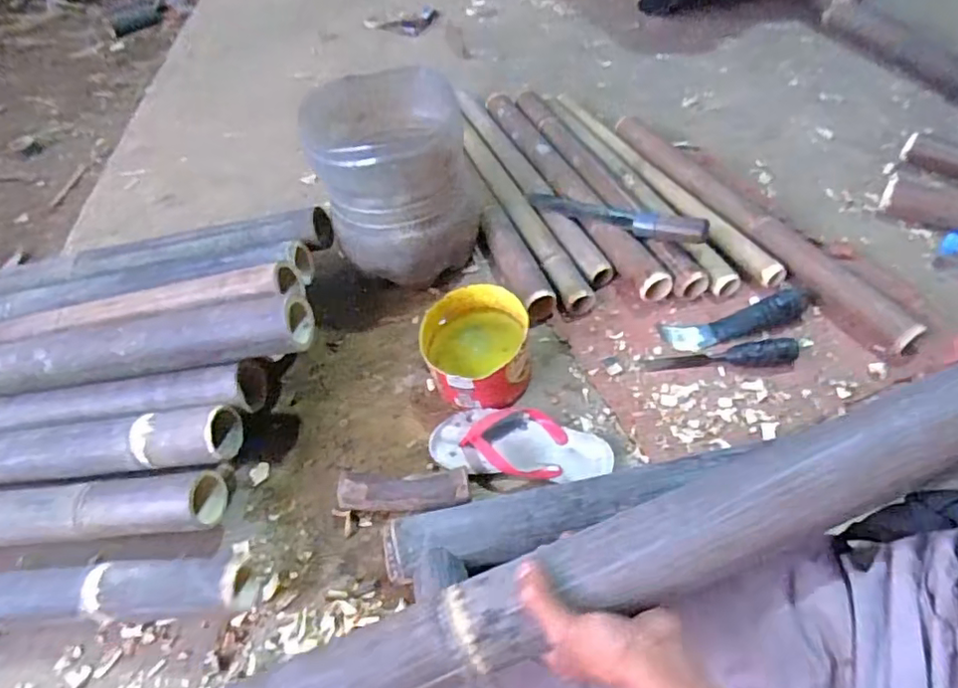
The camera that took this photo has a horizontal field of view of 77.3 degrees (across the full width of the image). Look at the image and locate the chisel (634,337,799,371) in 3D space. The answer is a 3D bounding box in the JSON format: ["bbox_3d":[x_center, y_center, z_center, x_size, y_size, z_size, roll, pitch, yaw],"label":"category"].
[{"bbox_3d":[0.328,0.014,0.839,0.207,0.025,0.044,-6,49,16],"label":"chisel"}]

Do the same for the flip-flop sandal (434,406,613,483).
[{"bbox_3d":[0.055,0.131,0.798,0.233,0.034,0.092,6,51,10],"label":"flip-flop sandal"}]

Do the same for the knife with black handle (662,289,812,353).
[{"bbox_3d":[0.373,-0.033,0.865,0.207,0.036,0.057,-9,51,-1],"label":"knife with black handle"}]

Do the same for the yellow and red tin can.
[{"bbox_3d":[-0.006,0.010,0.848,0.148,0.106,0.145,-3,51,4],"label":"yellow and red tin can"}]

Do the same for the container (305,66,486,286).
[{"bbox_3d":[-0.130,-0.275,0.946,0.255,0.239,0.230,-12,50,-5],"label":"container"}]

